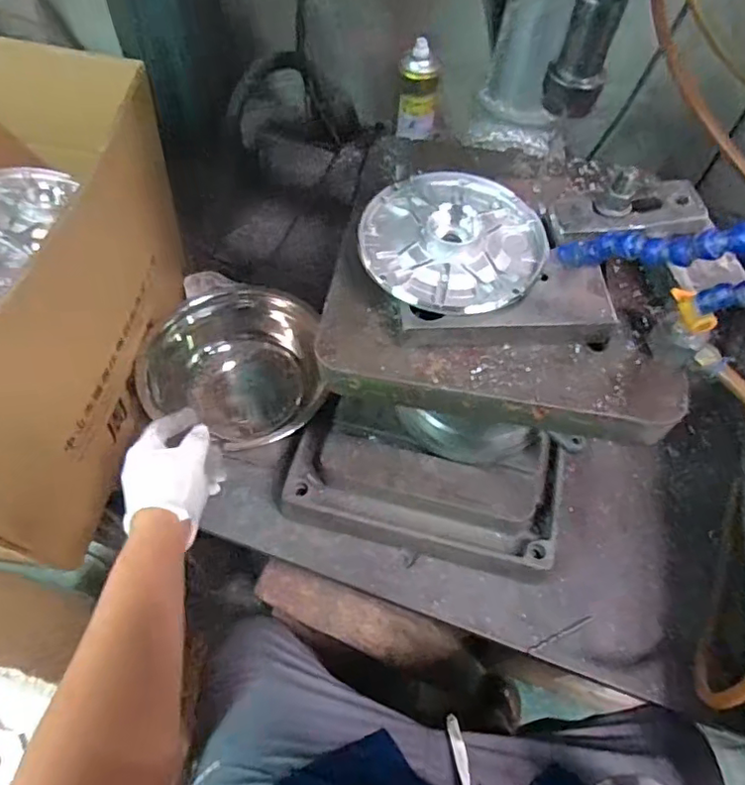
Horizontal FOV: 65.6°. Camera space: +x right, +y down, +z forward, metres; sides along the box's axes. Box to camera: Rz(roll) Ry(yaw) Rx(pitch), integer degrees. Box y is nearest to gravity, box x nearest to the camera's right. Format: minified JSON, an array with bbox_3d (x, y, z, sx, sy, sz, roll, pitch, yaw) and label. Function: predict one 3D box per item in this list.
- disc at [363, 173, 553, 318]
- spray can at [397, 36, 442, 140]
[{"bbox_3d":[0.061,-0.119,0.432,0.135,0.019,0.130,6,60,0],"label":"disc"},{"bbox_3d":[0.071,-0.454,0.886,0.061,0.149,0.048,3,60,-1],"label":"spray can"}]

